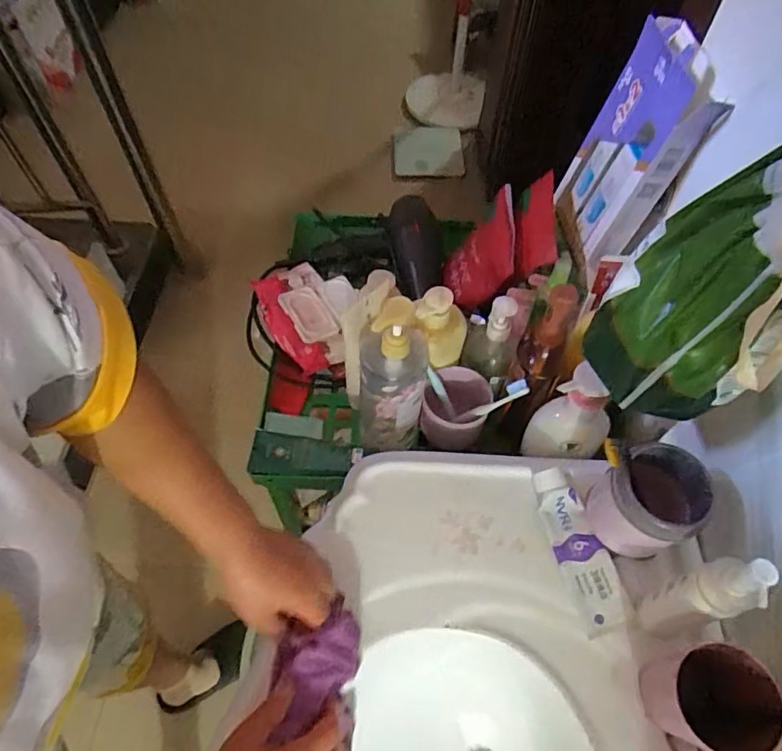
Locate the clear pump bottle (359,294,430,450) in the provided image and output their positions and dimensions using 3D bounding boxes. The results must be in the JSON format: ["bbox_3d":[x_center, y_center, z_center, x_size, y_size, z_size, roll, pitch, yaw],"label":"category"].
[{"bbox_3d":[0.001,-0.001,0.634,0.083,0.225,0.091,0,57,-1],"label":"clear pump bottle"}]

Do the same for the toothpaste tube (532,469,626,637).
[{"bbox_3d":[0.195,0.177,0.555,0.048,0.030,0.159,-14,59,-10],"label":"toothpaste tube"}]

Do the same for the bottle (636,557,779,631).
[{"bbox_3d":[0.257,0.191,0.456,0.037,0.174,0.038,0,57,-1],"label":"bottle"}]

